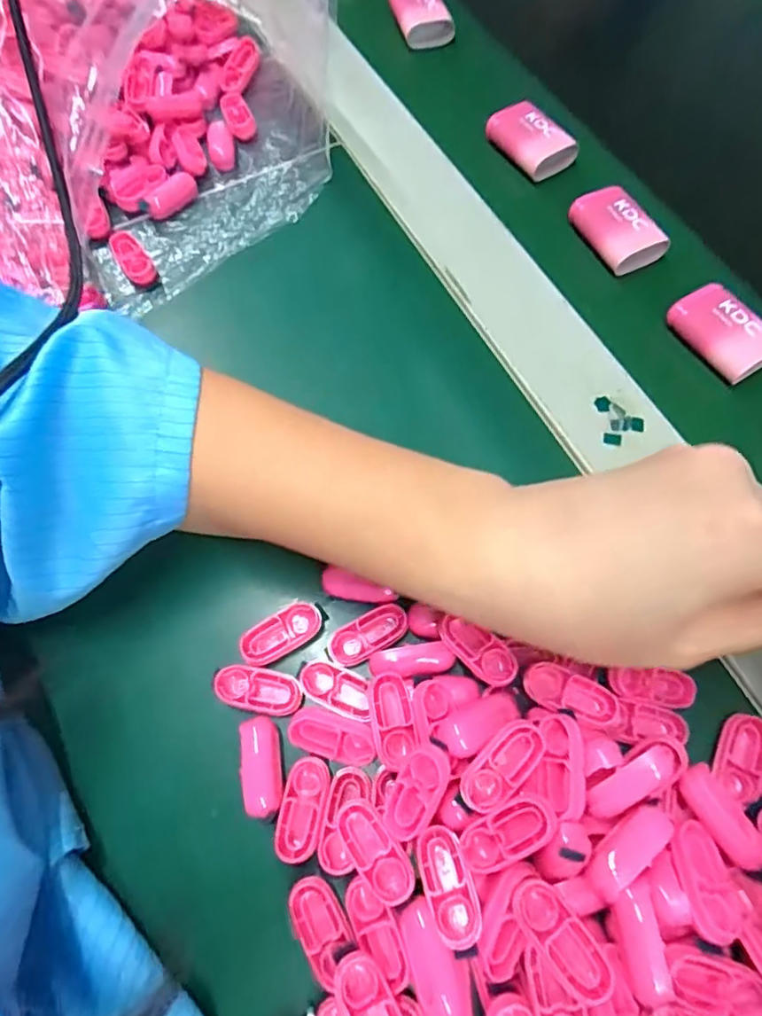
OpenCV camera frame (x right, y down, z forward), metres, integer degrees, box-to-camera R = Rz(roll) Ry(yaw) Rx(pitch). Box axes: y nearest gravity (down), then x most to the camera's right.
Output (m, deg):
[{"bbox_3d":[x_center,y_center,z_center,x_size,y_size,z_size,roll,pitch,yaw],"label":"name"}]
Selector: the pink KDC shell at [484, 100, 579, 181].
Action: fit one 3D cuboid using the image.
[{"bbox_3d":[0.093,-0.225,0.353,0.037,0.019,0.047,-34,70,-13],"label":"pink KDC shell"}]

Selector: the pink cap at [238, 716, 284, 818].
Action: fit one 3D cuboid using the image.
[{"bbox_3d":[-0.045,0.095,0.213,0.014,0.007,0.033,-11,66,-4],"label":"pink cap"}]

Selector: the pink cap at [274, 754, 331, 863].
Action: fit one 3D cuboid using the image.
[{"bbox_3d":[-0.028,0.110,0.212,0.015,0.009,0.034,12,67,6],"label":"pink cap"}]

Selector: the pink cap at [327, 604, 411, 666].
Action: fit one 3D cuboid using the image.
[{"bbox_3d":[-0.005,0.052,0.234,0.033,0.007,0.015,-29,69,-11],"label":"pink cap"}]

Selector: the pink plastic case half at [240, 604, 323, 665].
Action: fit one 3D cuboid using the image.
[{"bbox_3d":[-0.040,0.051,0.235,0.034,0.006,0.015,-29,69,-11],"label":"pink plastic case half"}]

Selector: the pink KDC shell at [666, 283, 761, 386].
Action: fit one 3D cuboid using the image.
[{"bbox_3d":[0.174,-0.090,0.292,0.031,0.012,0.051,-29,69,-12],"label":"pink KDC shell"}]

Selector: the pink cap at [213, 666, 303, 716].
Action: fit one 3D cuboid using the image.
[{"bbox_3d":[-0.048,0.072,0.228,0.033,0.009,0.015,6,66,4],"label":"pink cap"}]

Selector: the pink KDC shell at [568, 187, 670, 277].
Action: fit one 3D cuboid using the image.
[{"bbox_3d":[0.132,-0.156,0.321,0.037,0.015,0.046,-20,67,-8],"label":"pink KDC shell"}]

